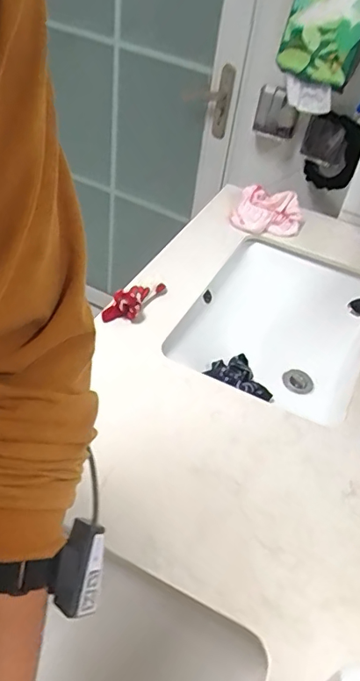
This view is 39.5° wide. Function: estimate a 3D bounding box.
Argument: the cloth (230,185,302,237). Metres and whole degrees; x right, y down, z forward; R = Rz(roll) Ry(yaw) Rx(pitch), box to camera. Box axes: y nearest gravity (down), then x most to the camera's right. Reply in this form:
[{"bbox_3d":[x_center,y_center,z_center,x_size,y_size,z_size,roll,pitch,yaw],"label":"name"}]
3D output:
[{"bbox_3d":[0.194,-0.284,1.105,0.151,0.071,0.125,14,43,5],"label":"cloth"}]

